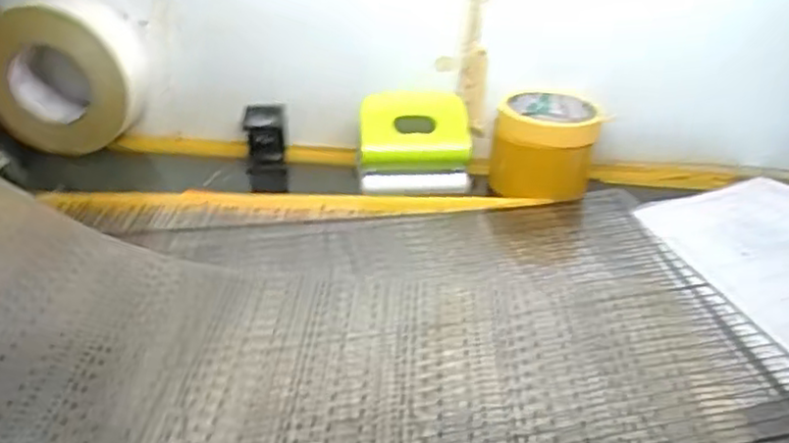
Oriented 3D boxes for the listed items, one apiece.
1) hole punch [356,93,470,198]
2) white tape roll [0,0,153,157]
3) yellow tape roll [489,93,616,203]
[{"bbox_3d":[0.018,-0.074,0.638,0.099,0.070,0.053,0,30,-4],"label":"hole punch"},{"bbox_3d":[-0.316,-0.134,0.667,0.151,0.133,0.047,-1,30,-5],"label":"white tape roll"},{"bbox_3d":[0.137,-0.071,0.640,0.089,0.071,0.085,7,30,9],"label":"yellow tape roll"}]

